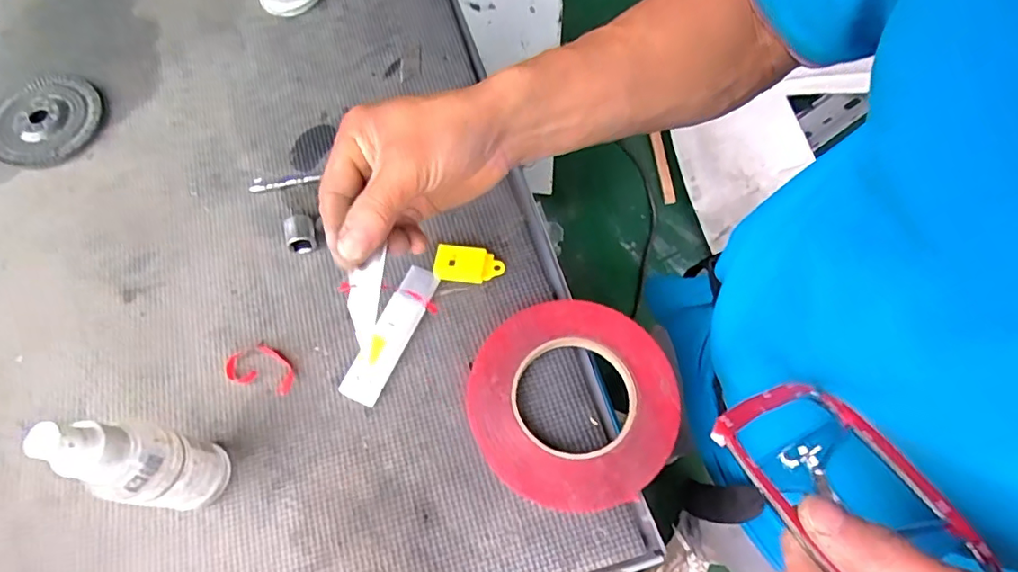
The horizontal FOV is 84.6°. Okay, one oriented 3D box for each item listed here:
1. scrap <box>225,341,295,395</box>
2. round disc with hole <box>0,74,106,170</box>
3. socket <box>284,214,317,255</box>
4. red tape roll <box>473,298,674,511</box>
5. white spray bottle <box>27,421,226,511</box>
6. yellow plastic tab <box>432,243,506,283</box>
[{"bbox_3d":[-0.174,0.056,0.395,0.049,0.006,0.031,13,66,7],"label":"scrap"},{"bbox_3d":[-0.402,-0.144,0.487,0.092,0.012,0.089,-1,65,1],"label":"round disc with hole"},{"bbox_3d":[-0.161,-0.040,0.432,0.020,0.026,0.025,-9,65,-3],"label":"socket"},{"bbox_3d":[0.041,0.075,0.373,0.133,0.012,0.135,-1,65,1],"label":"red tape roll"},{"bbox_3d":[-0.195,0.097,0.305,0.032,0.130,0.036,-27,67,-10],"label":"white spray bottle"},{"bbox_3d":[-0.030,-0.016,0.420,0.051,0.014,0.026,4,66,4],"label":"yellow plastic tab"}]

